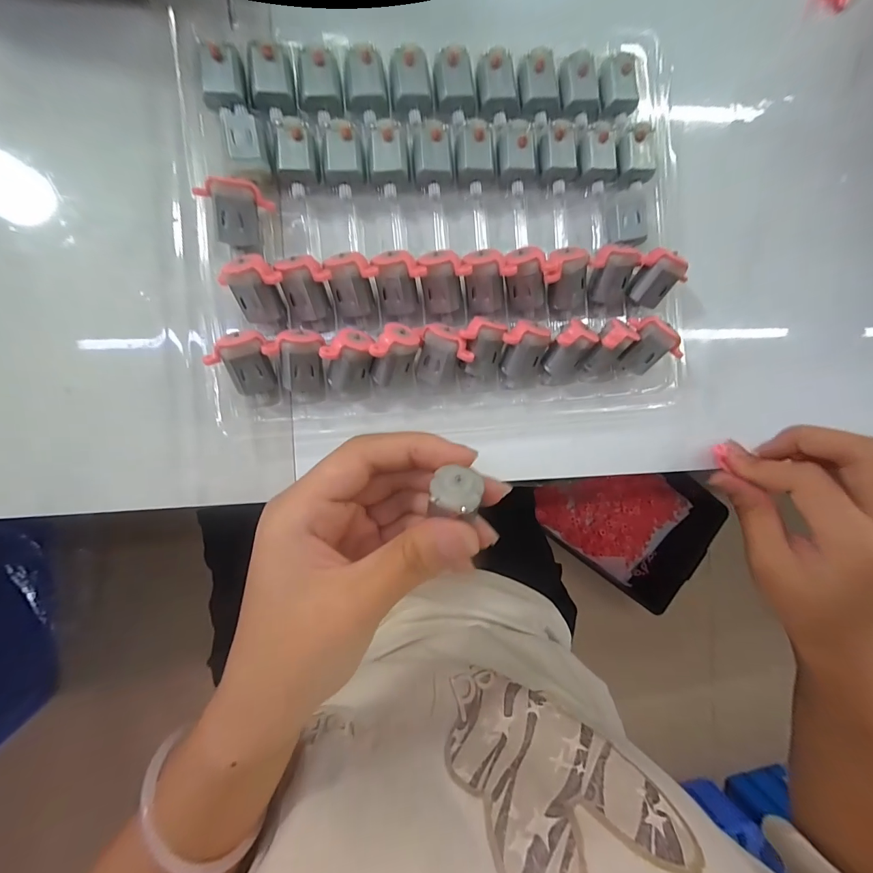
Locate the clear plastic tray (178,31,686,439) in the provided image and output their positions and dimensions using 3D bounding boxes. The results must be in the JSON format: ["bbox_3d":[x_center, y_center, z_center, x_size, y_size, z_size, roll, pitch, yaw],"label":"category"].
[{"bbox_3d":[0.008,-0.102,0.195,0.238,0.031,0.186,-4,93,-7],"label":"clear plastic tray"}]

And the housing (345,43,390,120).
[{"bbox_3d":[-0.035,-0.176,0.190,0.021,0.011,0.026,-2,92,-8],"label":"housing"}]

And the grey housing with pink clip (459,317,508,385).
[{"bbox_3d":[0.024,-0.044,0.196,0.023,0.009,0.033,-13,127,-10],"label":"grey housing with pink clip"}]

